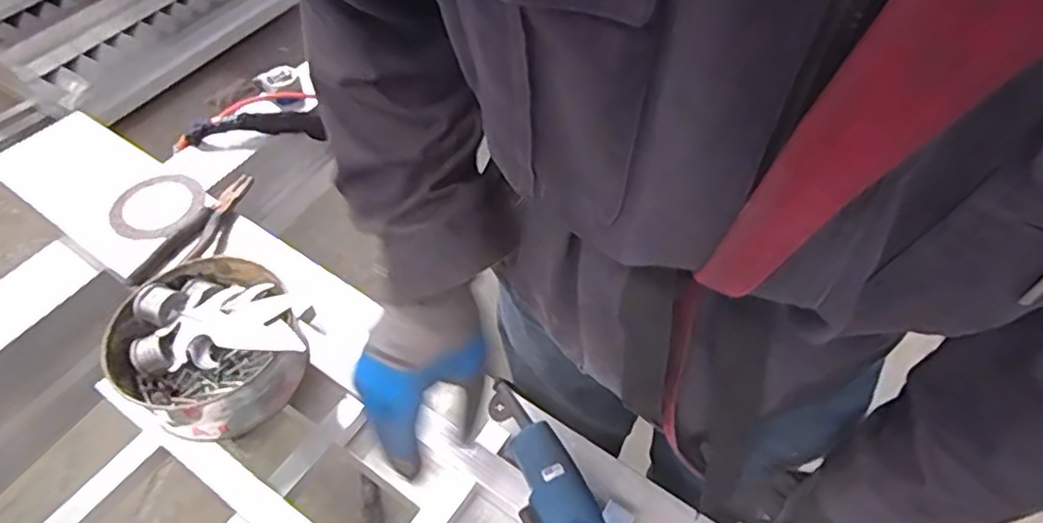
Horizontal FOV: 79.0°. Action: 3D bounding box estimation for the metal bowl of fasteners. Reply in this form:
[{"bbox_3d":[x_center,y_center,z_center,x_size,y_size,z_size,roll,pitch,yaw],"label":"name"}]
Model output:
[{"bbox_3d":[-0.295,0.080,0.606,0.157,0.072,0.152,0,51,0],"label":"metal bowl of fasteners"}]

